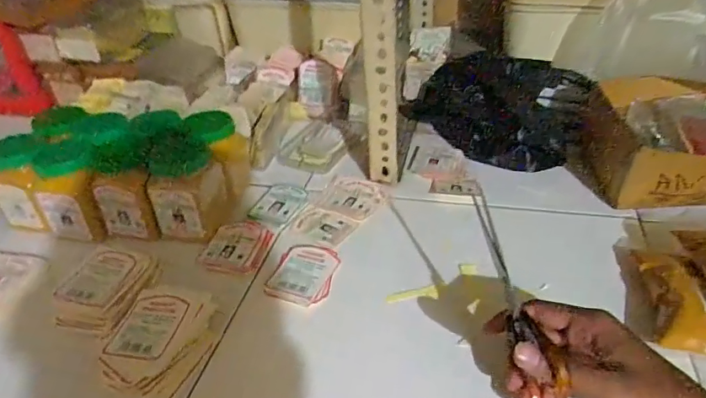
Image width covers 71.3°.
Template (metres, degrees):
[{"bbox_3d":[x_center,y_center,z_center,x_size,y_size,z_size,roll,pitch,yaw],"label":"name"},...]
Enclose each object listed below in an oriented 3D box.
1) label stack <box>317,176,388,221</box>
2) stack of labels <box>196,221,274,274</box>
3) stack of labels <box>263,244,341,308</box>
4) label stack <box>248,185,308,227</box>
[{"bbox_3d":[0.000,-0.004,0.617,0.077,0.004,0.072,16,40,26],"label":"label stack"},{"bbox_3d":[-0.127,0.051,0.545,0.064,0.008,0.081,5,36,13],"label":"stack of labels"},{"bbox_3d":[-0.051,0.076,0.510,0.063,0.005,0.087,5,36,13],"label":"stack of labels"},{"bbox_3d":[-0.091,0.007,0.608,0.048,0.007,0.073,12,38,22],"label":"label stack"}]

